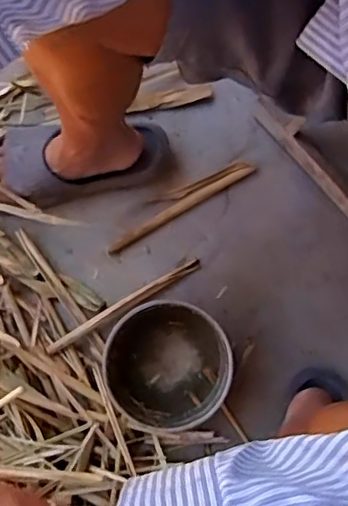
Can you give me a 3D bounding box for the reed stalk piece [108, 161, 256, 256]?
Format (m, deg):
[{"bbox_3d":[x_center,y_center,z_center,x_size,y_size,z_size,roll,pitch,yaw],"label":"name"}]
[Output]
[{"bbox_3d":[0.004,-0.073,0.830,0.228,0.018,0.037,-31,81,-6],"label":"reed stalk piece"}]

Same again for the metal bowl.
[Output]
[{"bbox_3d":[-0.007,0.146,0.762,0.152,0.072,0.152,0,79,0],"label":"metal bowl"}]

